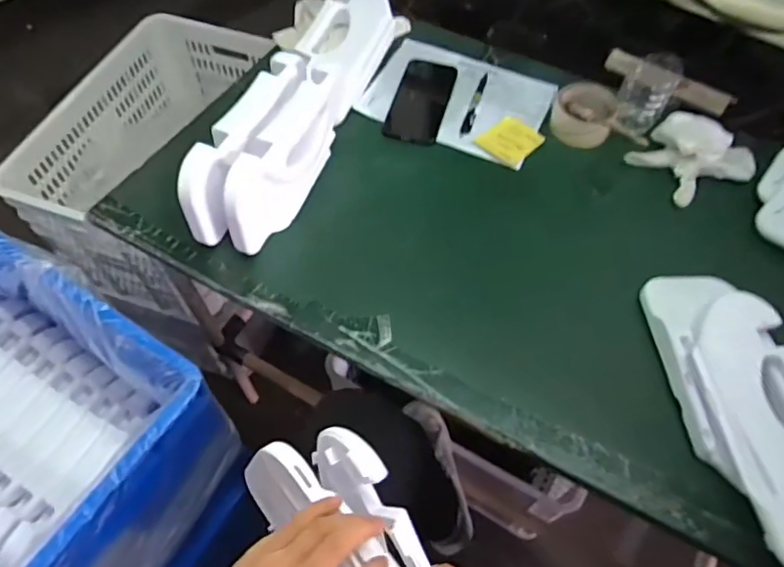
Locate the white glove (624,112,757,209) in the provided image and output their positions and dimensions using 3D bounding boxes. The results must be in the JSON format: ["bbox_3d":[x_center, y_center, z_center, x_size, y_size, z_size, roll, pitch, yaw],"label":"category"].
[{"bbox_3d":[0.437,-0.186,0.789,0.162,0.077,0.123,-23,62,-16],"label":"white glove"}]

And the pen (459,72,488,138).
[{"bbox_3d":[0.125,-0.270,0.832,0.015,0.011,0.143,16,59,7],"label":"pen"}]

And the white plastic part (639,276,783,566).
[{"bbox_3d":[0.365,0.113,0.548,0.123,0.074,0.314,-2,58,-4],"label":"white plastic part"}]

